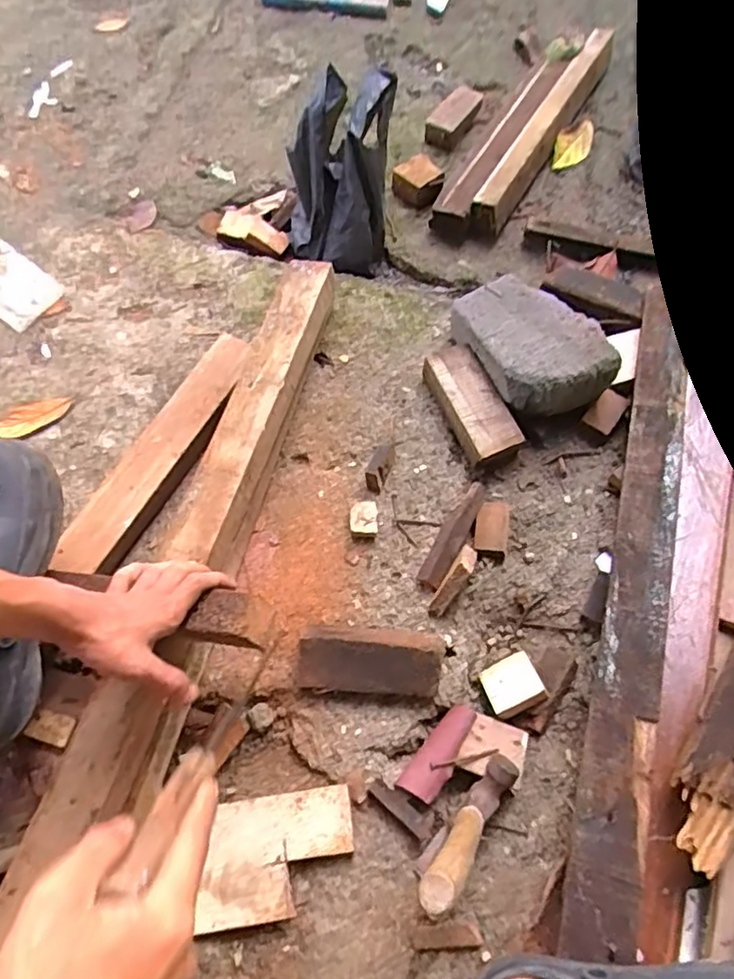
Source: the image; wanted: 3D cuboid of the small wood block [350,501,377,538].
[{"bbox_3d":[-0.004,0.034,0.729,0.031,0.021,0.040,1,64,0],"label":"small wood block"}]

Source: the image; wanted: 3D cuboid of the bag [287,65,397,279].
[{"bbox_3d":[-0.041,-0.445,0.888,0.147,0.190,0.161,-2,65,-1],"label":"bag"}]

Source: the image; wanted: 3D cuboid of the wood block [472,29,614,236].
[{"bbox_3d":[0.299,-0.603,1.033,0.054,0.061,0.517,26,67,12],"label":"wood block"}]

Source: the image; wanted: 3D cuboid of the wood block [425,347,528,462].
[{"bbox_3d":[0.131,-0.106,0.791,0.070,0.046,0.154,-23,67,-11],"label":"wood block"}]

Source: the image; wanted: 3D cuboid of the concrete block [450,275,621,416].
[{"bbox_3d":[0.202,-0.189,0.784,0.127,0.070,0.208,-28,68,-13],"label":"concrete block"}]

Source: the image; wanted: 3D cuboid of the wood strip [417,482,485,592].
[{"bbox_3d":[0.102,0.051,0.726,0.030,0.020,0.145,27,67,12],"label":"wood strip"}]

